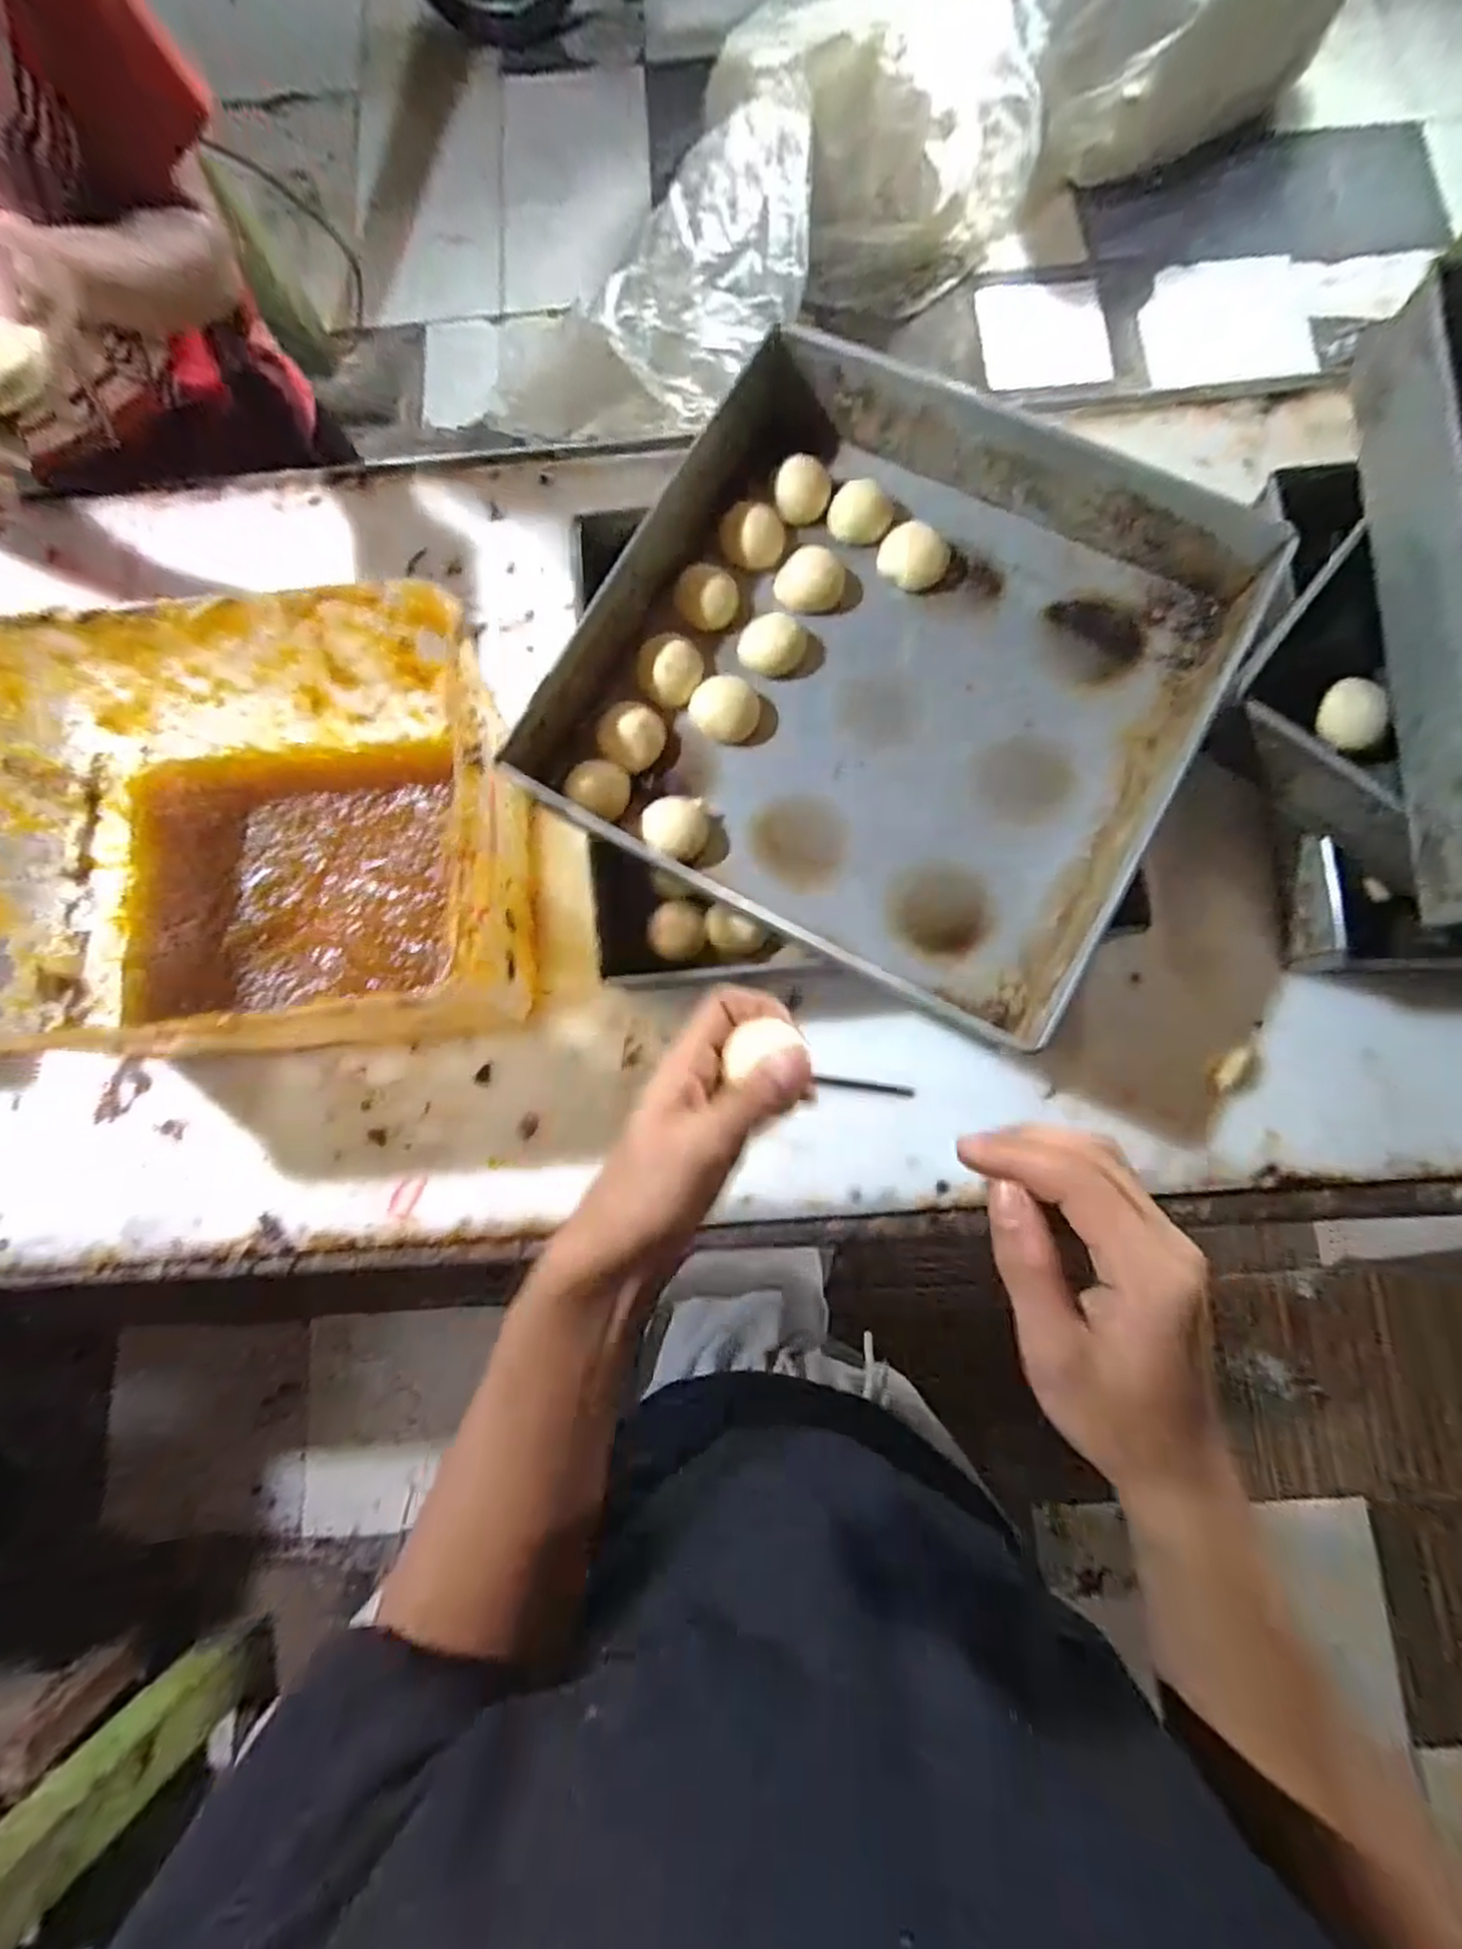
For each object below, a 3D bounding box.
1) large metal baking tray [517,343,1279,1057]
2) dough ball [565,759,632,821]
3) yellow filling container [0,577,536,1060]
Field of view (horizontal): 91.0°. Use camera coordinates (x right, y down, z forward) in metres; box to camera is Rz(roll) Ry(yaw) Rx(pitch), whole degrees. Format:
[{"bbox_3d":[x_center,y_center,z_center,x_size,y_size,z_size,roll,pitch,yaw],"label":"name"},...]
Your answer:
[{"bbox_3d":[0.123,-0.224,0.539,0.406,0.087,0.451,30,83,6],"label":"large metal baking tray"},{"bbox_3d":[-0.097,-0.138,0.535,0.045,0.033,0.050,-32,81,-3],"label":"dough ball"},{"bbox_3d":[-0.335,-0.091,0.534,0.366,0.190,0.289,-5,81,1],"label":"yellow filling container"}]

